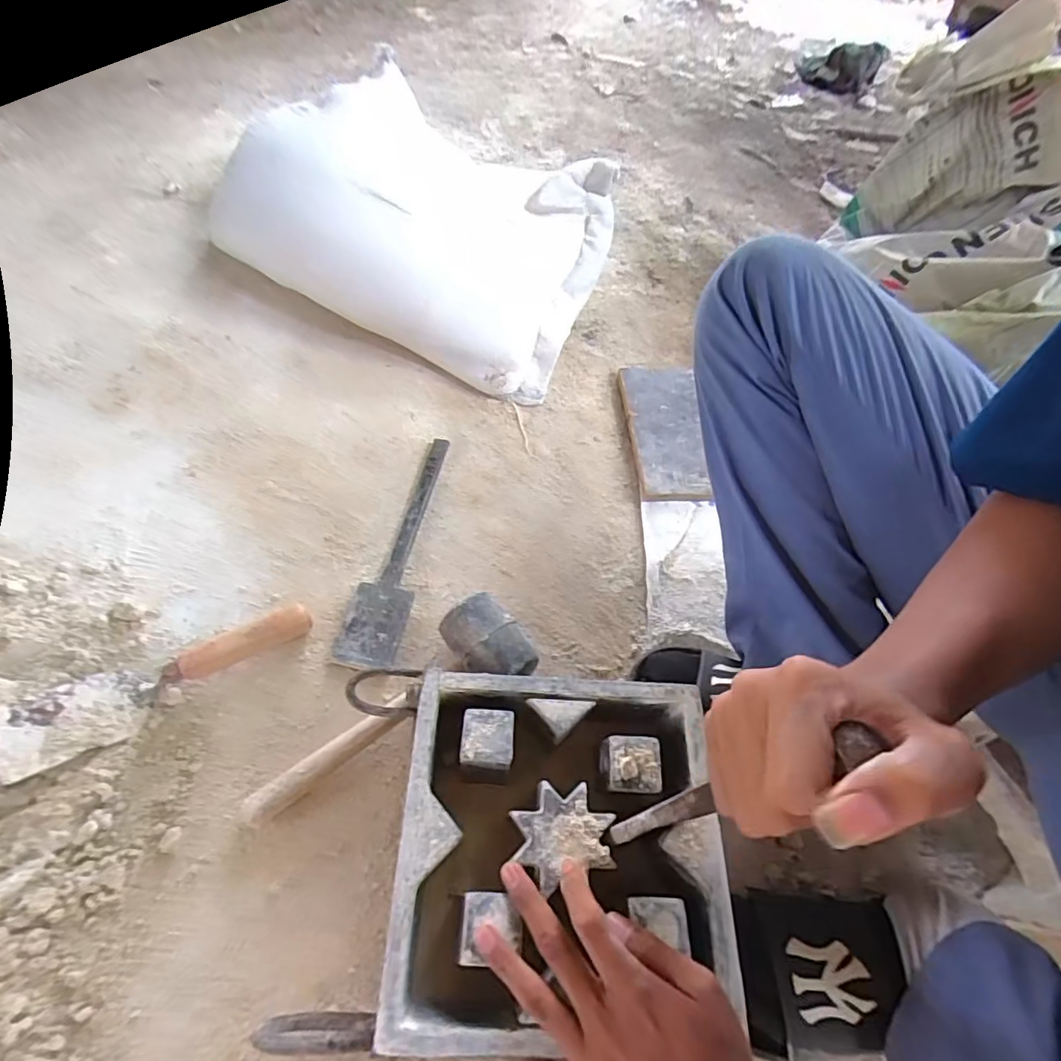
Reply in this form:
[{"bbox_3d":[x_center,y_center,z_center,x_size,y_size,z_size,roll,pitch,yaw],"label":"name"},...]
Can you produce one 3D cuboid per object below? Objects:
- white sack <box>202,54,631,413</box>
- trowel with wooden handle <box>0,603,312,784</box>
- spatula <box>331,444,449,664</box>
[{"bbox_3d":[-0.150,-0.521,0.852,0.593,0.217,0.457,31,60,14],"label":"white sack"},{"bbox_3d":[-0.355,0.133,0.519,0.258,0.058,0.070,-30,65,-21],"label":"trowel with wooden handle"},{"bbox_3d":[-0.156,0.012,0.638,0.066,0.016,0.305,10,57,1],"label":"spatula"}]

